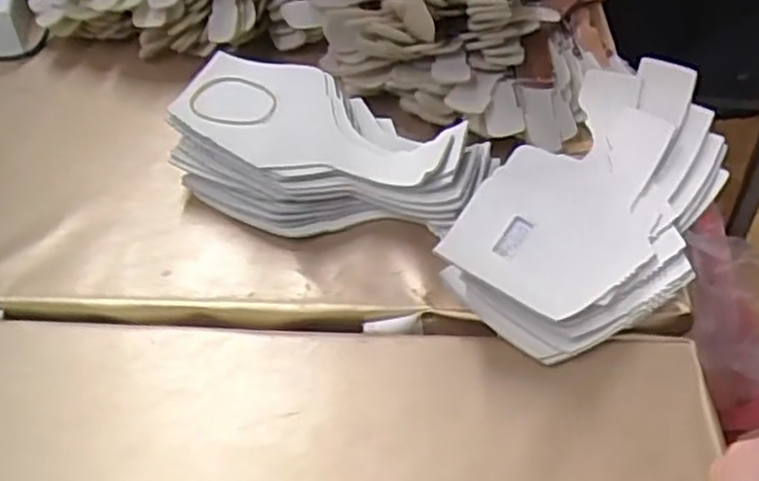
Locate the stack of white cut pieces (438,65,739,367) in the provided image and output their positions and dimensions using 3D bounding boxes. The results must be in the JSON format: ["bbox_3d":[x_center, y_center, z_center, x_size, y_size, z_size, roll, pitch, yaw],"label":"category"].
[{"bbox_3d":[0.123,-0.018,0.424,0.113,0.059,0.197,21,51,21],"label":"stack of white cut pieces"}]

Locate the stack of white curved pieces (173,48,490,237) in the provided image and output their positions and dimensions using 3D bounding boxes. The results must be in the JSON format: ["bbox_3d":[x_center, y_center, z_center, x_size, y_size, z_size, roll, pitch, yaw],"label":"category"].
[{"bbox_3d":[-0.033,-0.052,0.458,0.195,0.056,0.104,15,49,16],"label":"stack of white curved pieces"}]

